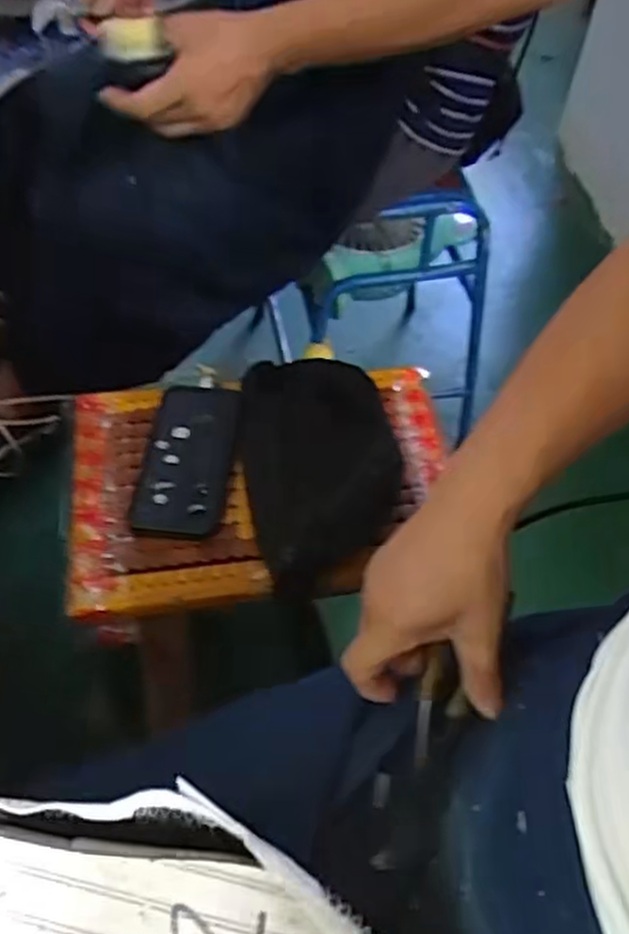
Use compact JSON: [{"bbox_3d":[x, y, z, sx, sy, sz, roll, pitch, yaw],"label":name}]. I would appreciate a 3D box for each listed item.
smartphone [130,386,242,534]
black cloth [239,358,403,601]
[{"bbox_3d":[-0.117,-0.011,0.705,0.085,0.013,0.162,1,60,5],"label":"smartphone"},{"bbox_3d":[0.006,-0.020,0.710,0.146,0.049,0.258,-8,54,-9],"label":"black cloth"}]

